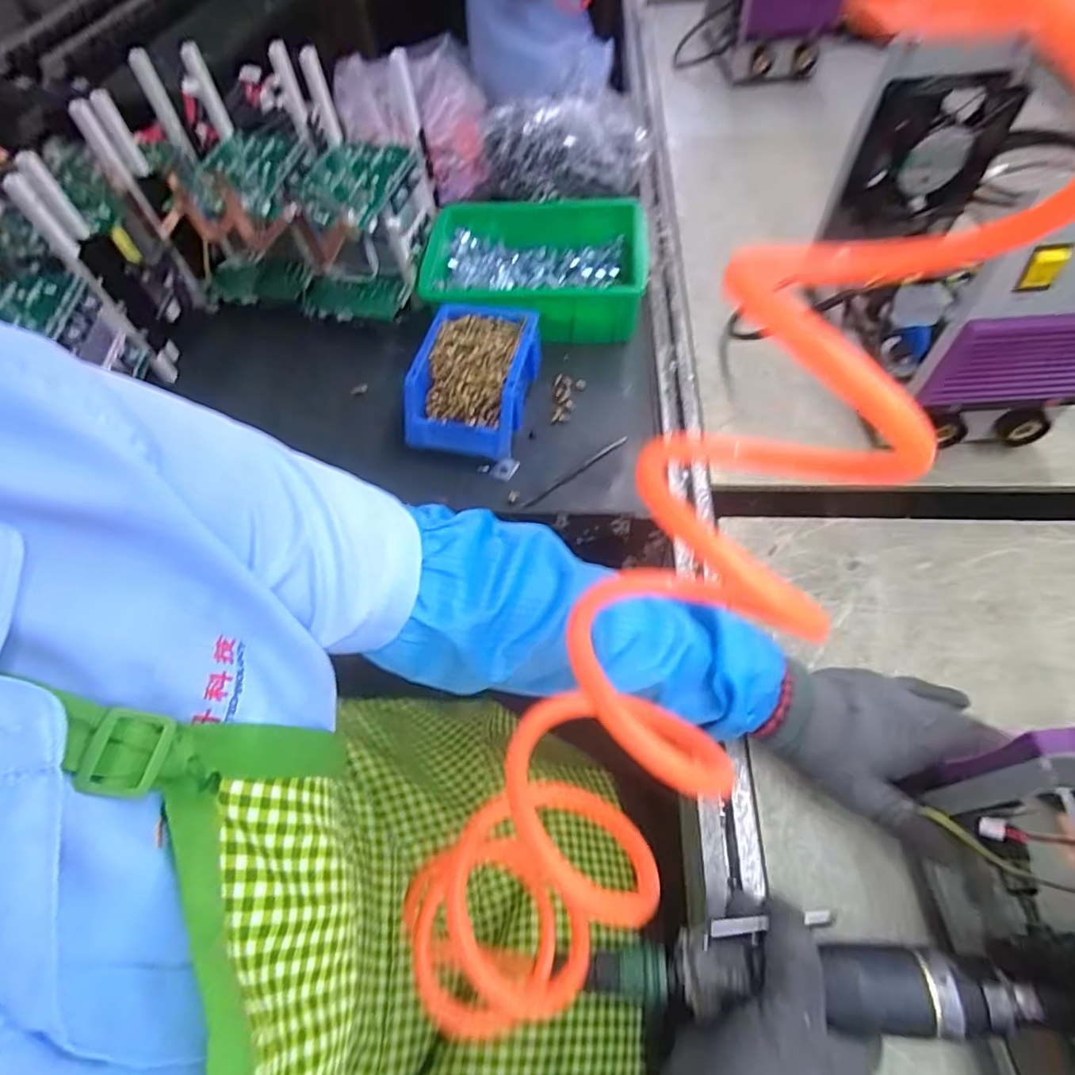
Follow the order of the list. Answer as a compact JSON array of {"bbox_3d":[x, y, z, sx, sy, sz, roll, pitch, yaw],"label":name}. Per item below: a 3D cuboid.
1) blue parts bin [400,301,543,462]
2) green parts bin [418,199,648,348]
[{"bbox_3d":[-0.064,-0.153,0.565,0.108,0.073,0.148,9,59,10],"label":"blue parts bin"},{"bbox_3d":[-0.003,-0.303,0.662,0.251,0.074,0.197,1,58,6],"label":"green parts bin"}]

